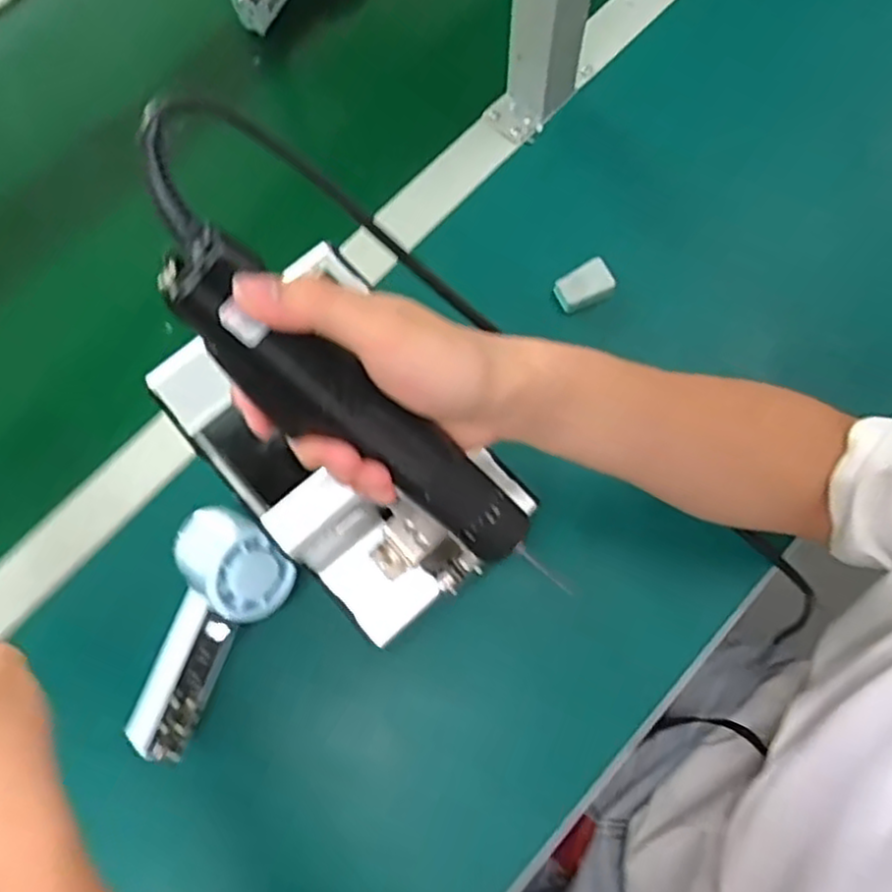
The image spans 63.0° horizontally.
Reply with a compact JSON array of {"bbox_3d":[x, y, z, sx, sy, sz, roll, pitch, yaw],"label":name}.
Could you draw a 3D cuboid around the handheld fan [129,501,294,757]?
[{"bbox_3d":[-0.163,0.109,0.446,0.083,0.049,0.143,31,77,11],"label":"handheld fan"}]

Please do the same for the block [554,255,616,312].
[{"bbox_3d":[0.102,-0.118,0.536,0.040,0.020,0.025,-30,74,-7],"label":"block"}]

